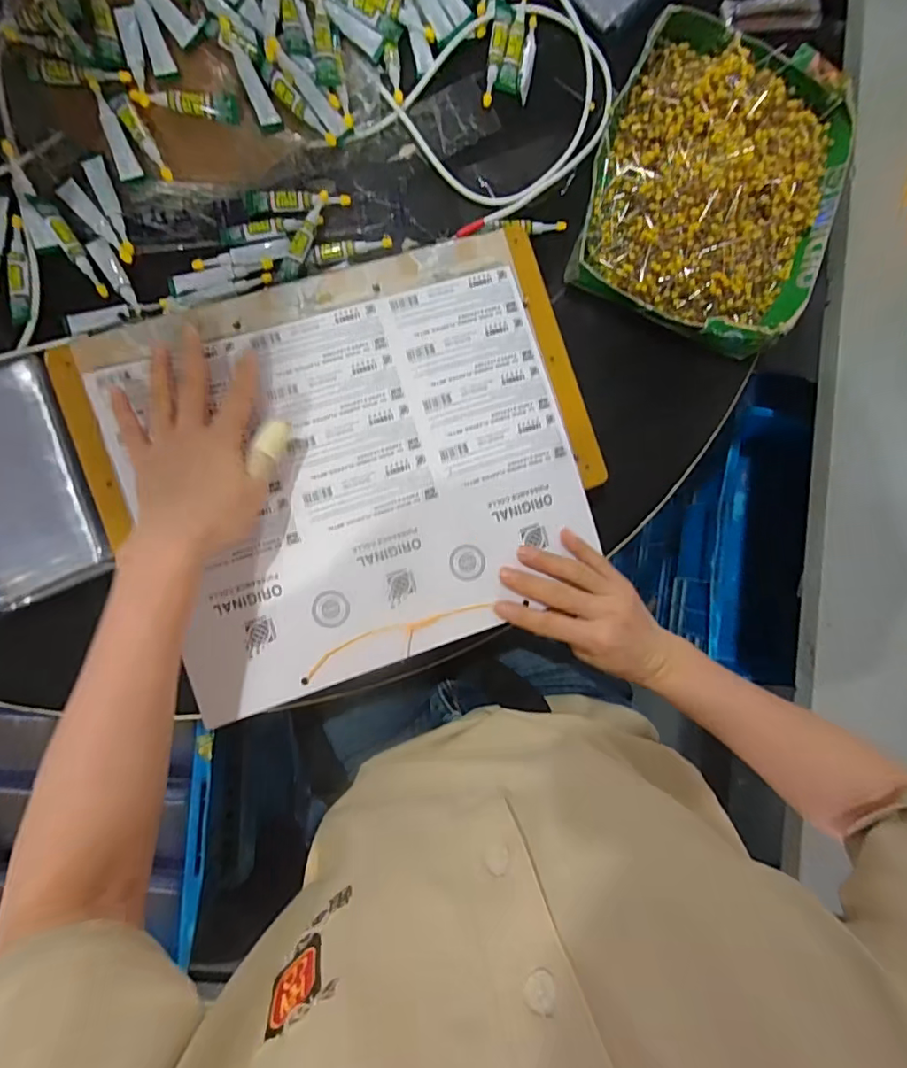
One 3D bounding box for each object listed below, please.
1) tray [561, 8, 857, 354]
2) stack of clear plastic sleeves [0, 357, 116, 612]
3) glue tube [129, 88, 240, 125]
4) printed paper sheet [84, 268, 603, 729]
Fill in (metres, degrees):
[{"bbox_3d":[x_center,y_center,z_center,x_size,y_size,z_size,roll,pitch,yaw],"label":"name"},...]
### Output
[{"bbox_3d":[0.226,-0.298,0.446,0.202,0.048,0.252,19,87,-6],"label":"tray"},{"bbox_3d":[-0.314,-0.035,0.377,0.093,0.017,0.158,-21,92,-7],"label":"stack of clear plastic sleeves"},{"bbox_3d":[-0.206,-0.333,0.402,0.076,0.006,0.018,2,89,-7],"label":"glue tube"},{"bbox_3d":[-0.065,-0.036,0.395,0.321,0.009,0.265,-18,90,-6],"label":"printed paper sheet"}]

